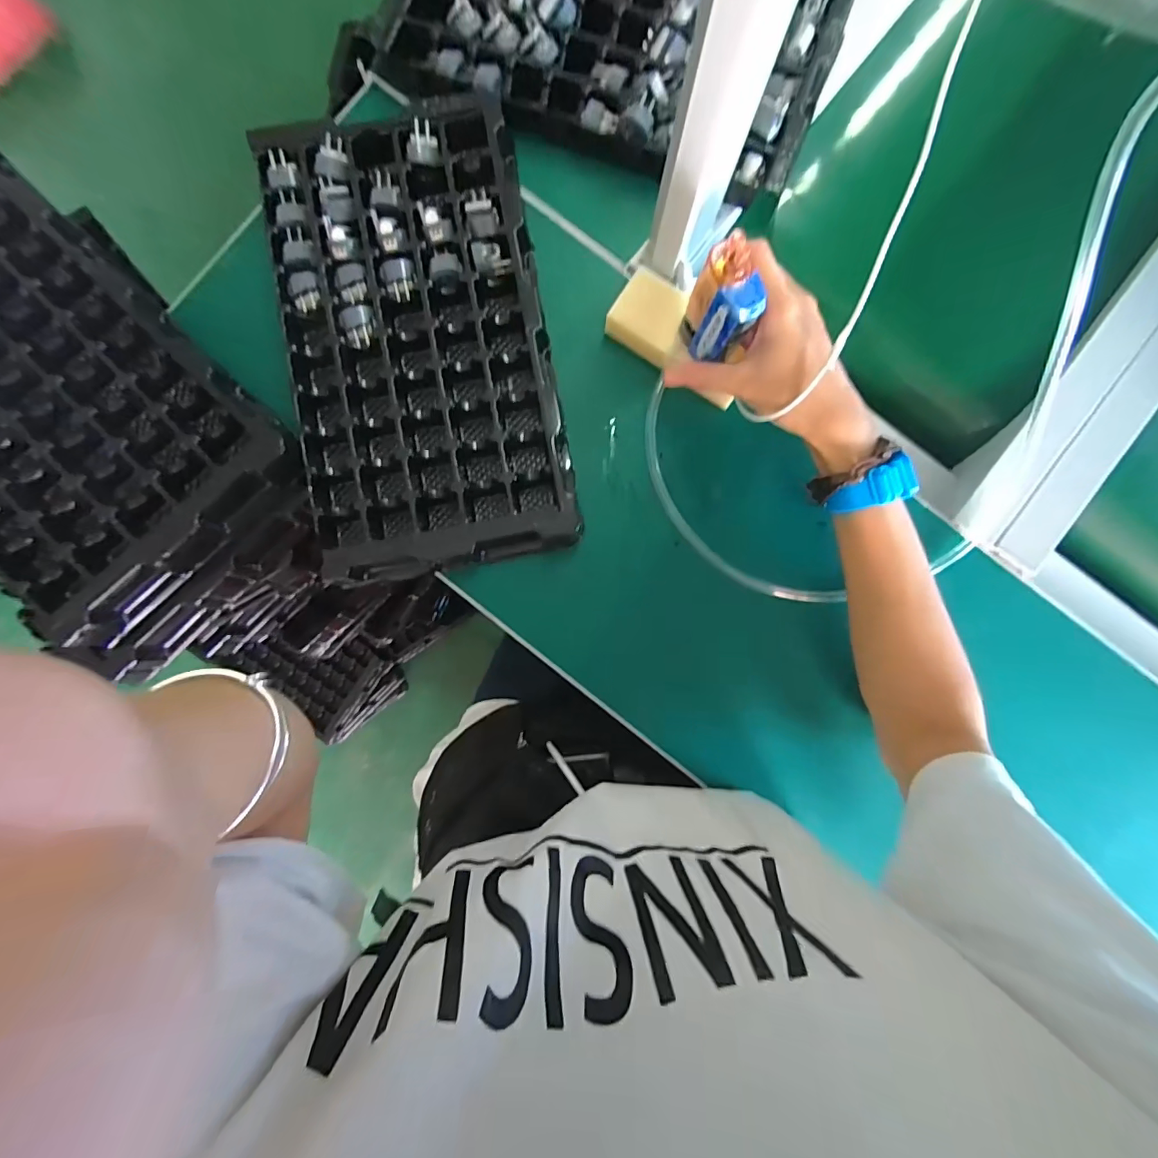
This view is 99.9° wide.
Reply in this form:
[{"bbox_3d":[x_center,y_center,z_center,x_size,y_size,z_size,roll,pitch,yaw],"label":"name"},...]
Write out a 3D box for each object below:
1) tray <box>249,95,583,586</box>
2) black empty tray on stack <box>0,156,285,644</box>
[{"bbox_3d":[-0.126,-0.187,0.383,0.202,0.044,0.355,-10,86,-2],"label":"tray"},{"bbox_3d":[-0.407,-0.144,0.348,0.337,0.038,0.206,45,87,2],"label":"black empty tray on stack"}]

